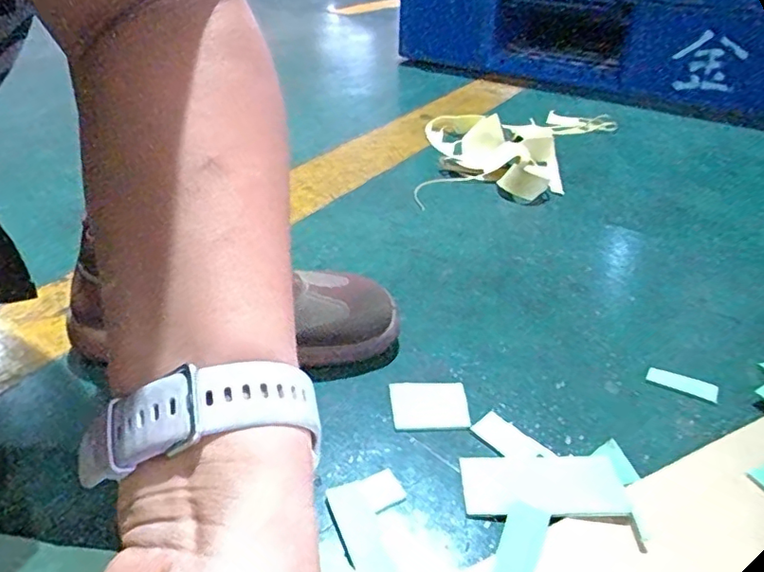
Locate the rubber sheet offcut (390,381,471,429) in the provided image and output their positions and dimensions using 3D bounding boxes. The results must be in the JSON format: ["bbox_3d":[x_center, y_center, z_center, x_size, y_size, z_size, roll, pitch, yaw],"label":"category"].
[{"bbox_3d":[0.034,0.086,0.406,0.053,0.004,0.044,0,33,-1],"label":"rubber sheet offcut"}]

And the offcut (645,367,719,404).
[{"bbox_3d":[0.229,0.074,0.428,0.049,0.004,0.015,18,37,24],"label":"offcut"}]

